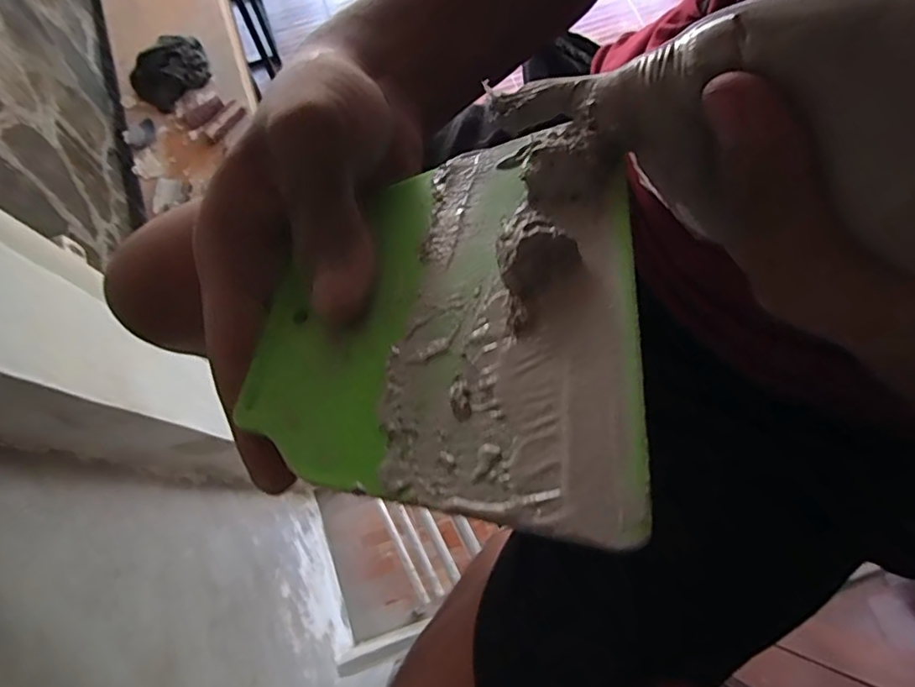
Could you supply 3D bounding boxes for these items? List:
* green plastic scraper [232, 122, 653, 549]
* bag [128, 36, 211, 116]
[{"bbox_3d":[-0.008,-0.012,0.145,0.102,0.011,0.117,-7,54,21],"label":"green plastic scraper"},{"bbox_3d":[-0.705,-0.666,1.364,0.190,0.063,0.167,-31,76,-9],"label":"bag"}]

